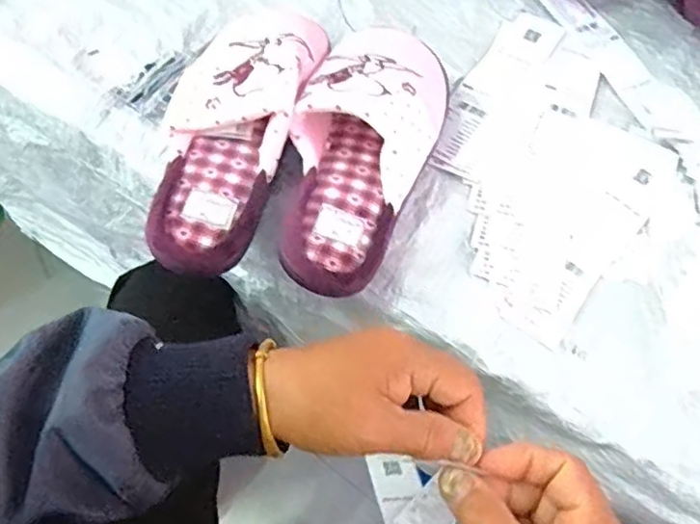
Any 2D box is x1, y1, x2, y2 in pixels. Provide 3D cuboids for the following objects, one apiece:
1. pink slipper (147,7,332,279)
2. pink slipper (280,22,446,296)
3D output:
[{"bbox_3d":[-0.090,-0.098,0.444,0.095,0.061,0.230,16,65,4],"label":"pink slipper"},{"bbox_3d":[0.010,-0.085,0.438,0.103,0.069,0.216,14,64,3],"label":"pink slipper"}]

